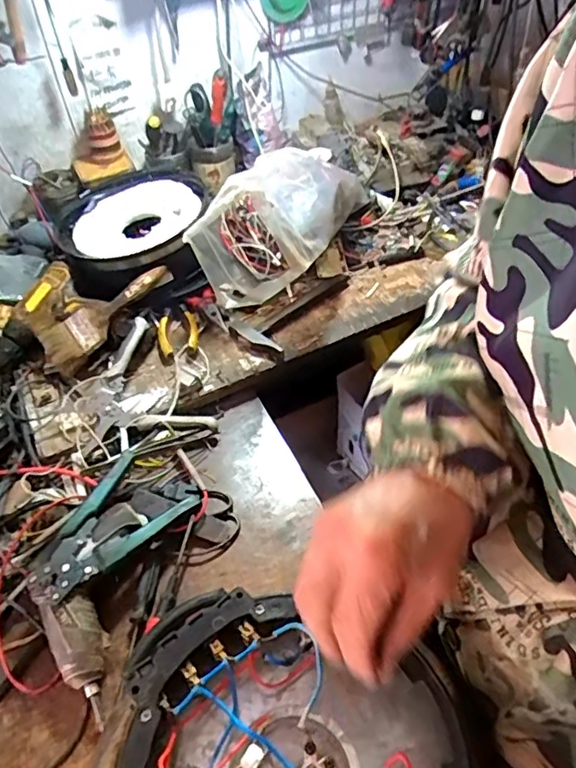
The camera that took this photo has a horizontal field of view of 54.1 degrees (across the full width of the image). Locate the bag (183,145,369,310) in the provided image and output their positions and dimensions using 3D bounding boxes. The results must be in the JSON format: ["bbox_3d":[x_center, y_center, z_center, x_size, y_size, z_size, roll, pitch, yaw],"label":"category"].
[{"bbox_3d":[0.005,-0.260,0.867,0.155,0.175,0.333,20,52,17],"label":"bag"}]

